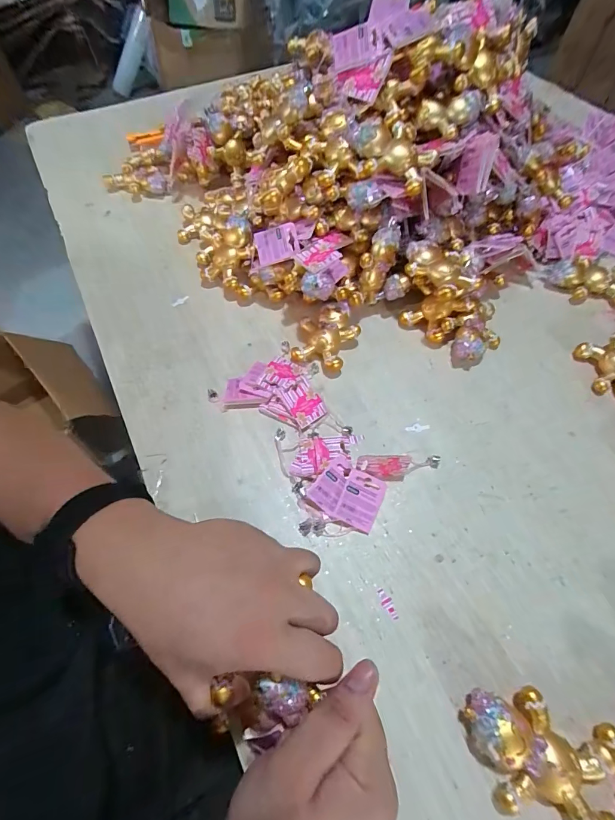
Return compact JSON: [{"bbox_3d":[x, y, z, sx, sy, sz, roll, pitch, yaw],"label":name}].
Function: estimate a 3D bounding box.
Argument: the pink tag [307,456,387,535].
[{"bbox_3d":[0.049,0.097,0.434,0.077,0.019,0.064,32,66,18],"label":"pink tag"}]

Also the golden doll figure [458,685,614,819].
[{"bbox_3d":[0.186,0.289,0.316,0.111,0.030,0.086,26,64,15],"label":"golden doll figure"}]

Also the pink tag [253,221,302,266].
[{"bbox_3d":[-0.046,-0.234,0.540,0.071,0.011,0.048,-7,96,30],"label":"pink tag"}]

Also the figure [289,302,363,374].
[{"bbox_3d":[0.026,-0.103,0.542,0.083,0.040,0.100,21,63,13],"label":"figure"}]

